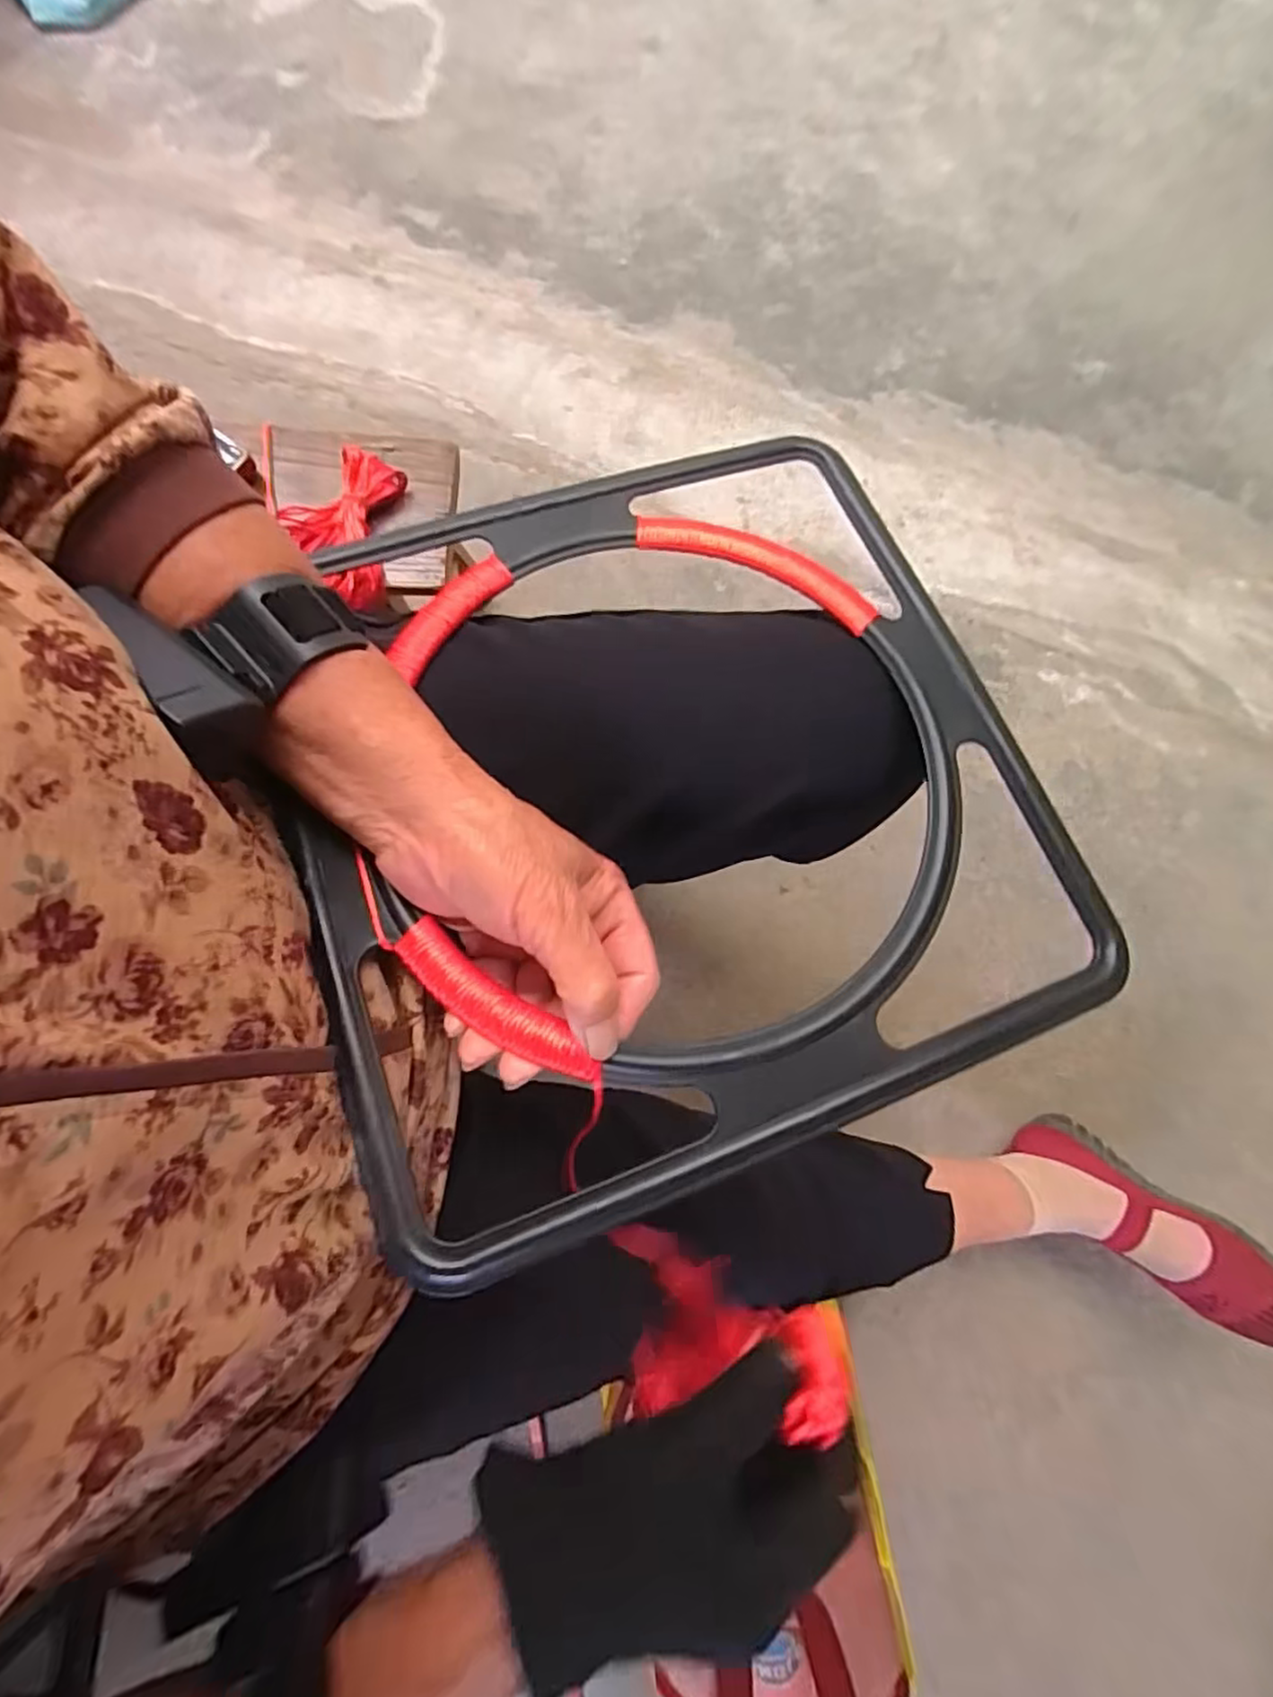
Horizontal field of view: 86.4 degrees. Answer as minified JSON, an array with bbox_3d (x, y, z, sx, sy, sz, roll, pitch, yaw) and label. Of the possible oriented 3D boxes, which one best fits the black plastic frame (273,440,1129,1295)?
[{"bbox_3d":[0.011,-0.036,0.306,0.322,0.011,0.323,-20,74,-11],"label":"black plastic frame"}]

